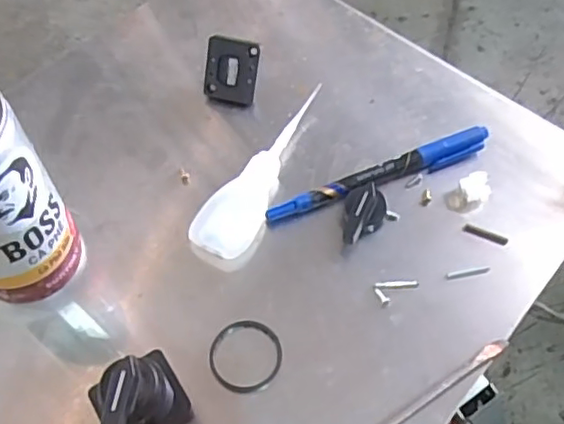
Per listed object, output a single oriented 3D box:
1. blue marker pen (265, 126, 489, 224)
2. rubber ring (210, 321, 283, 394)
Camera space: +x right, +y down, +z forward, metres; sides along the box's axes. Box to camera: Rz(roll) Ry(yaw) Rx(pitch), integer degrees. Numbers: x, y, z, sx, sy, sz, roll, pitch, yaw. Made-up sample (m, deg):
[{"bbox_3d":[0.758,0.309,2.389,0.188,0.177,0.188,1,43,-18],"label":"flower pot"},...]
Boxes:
[{"bbox_3d":[0.056,-0.020,0.332,0.136,0.013,0.012,-21,61,-14],"label":"blue marker pen"},{"bbox_3d":[-0.017,0.068,0.283,0.034,0.004,0.036,1,58,-1],"label":"rubber ring"}]

